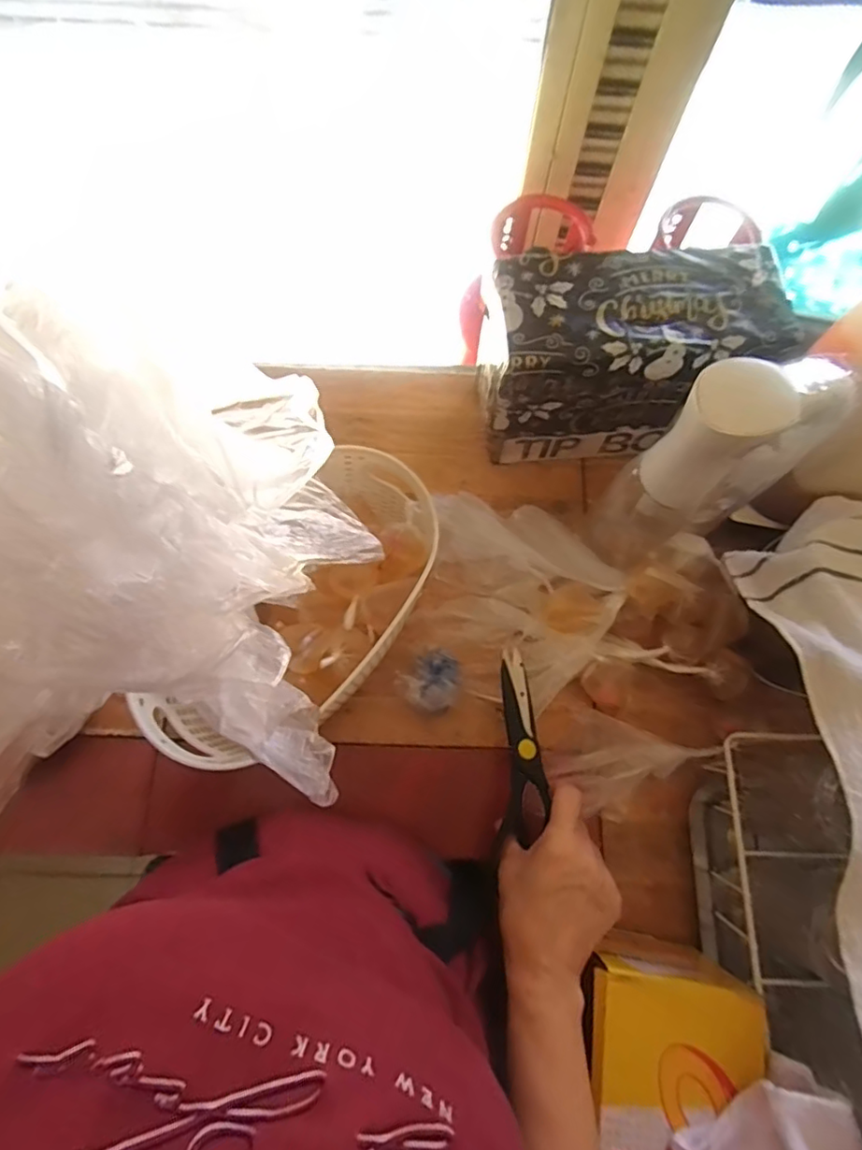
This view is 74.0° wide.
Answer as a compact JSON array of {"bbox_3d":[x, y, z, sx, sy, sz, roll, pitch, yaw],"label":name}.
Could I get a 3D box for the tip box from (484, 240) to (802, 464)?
[{"bbox_3d":[0.172,-0.198,0.541,0.226,0.165,0.106,-2,74,-2],"label":"tip box"}]

